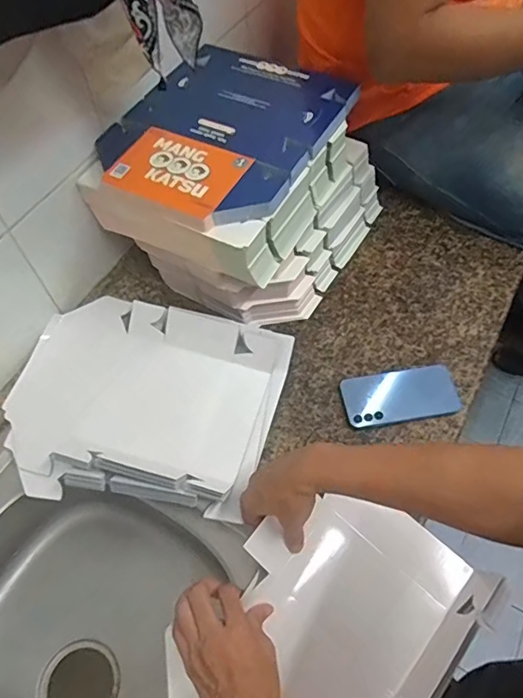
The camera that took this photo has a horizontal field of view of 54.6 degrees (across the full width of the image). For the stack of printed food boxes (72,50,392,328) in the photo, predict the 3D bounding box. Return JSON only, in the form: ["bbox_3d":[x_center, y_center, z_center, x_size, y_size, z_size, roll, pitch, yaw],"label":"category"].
[{"bbox_3d":[-0.024,-0.252,0.806,0.335,0.222,0.351,26,62,17],"label":"stack of printed food boxes"}]

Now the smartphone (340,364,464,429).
[{"bbox_3d":[0.200,0.066,0.722,0.162,0.014,0.076,-10,58,-4],"label":"smartphone"}]

